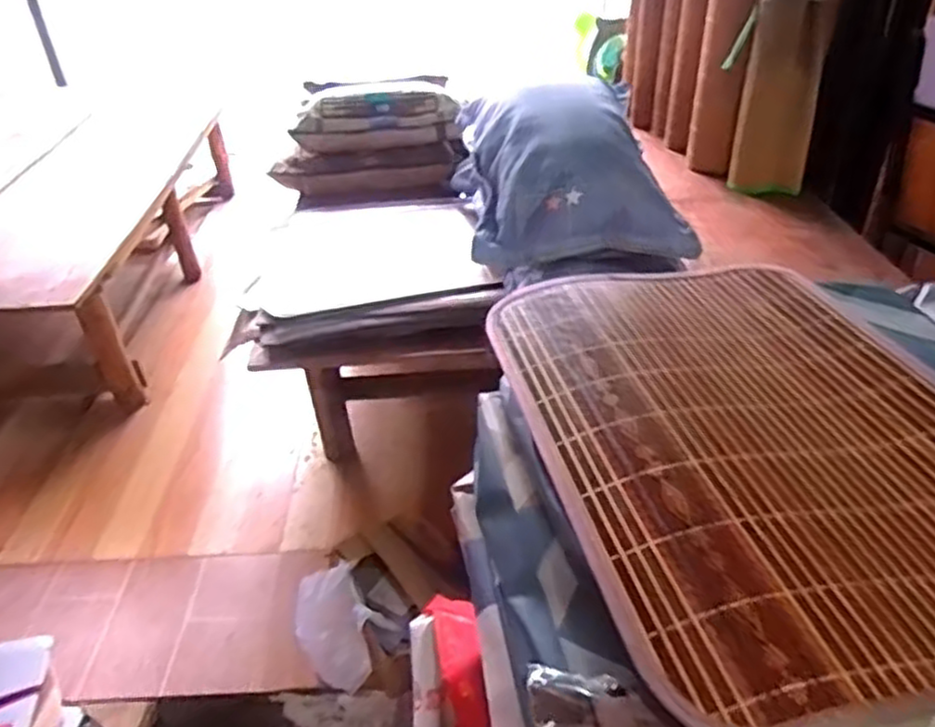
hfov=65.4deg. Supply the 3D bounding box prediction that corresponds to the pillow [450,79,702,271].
[{"bbox_3d":[0.172,-0.374,1.358,0.376,0.206,0.439,-6,36,-5],"label":"pillow"}]

